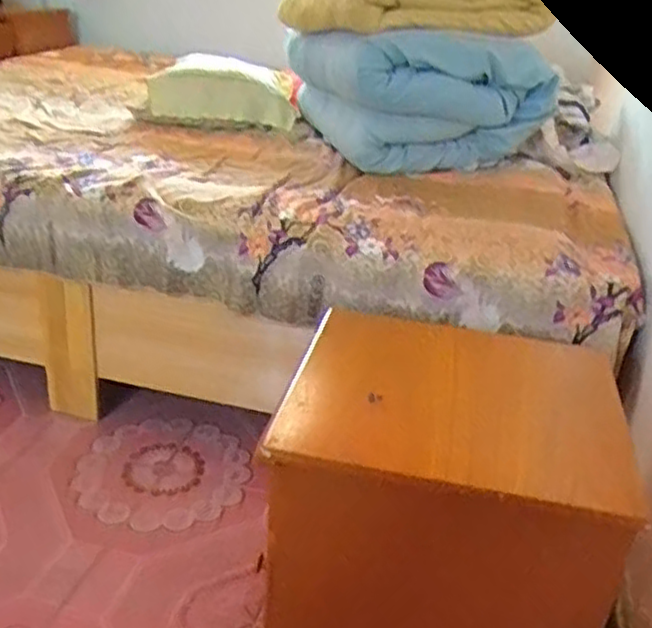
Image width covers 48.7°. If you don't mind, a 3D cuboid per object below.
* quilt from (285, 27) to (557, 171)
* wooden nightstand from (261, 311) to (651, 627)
[{"bbox_3d":[0.213,-0.566,1.812,0.521,0.299,0.508,-4,28,-17],"label":"quilt"},{"bbox_3d":[0.145,0.327,1.038,0.416,0.519,0.393,9,27,9],"label":"wooden nightstand"}]

